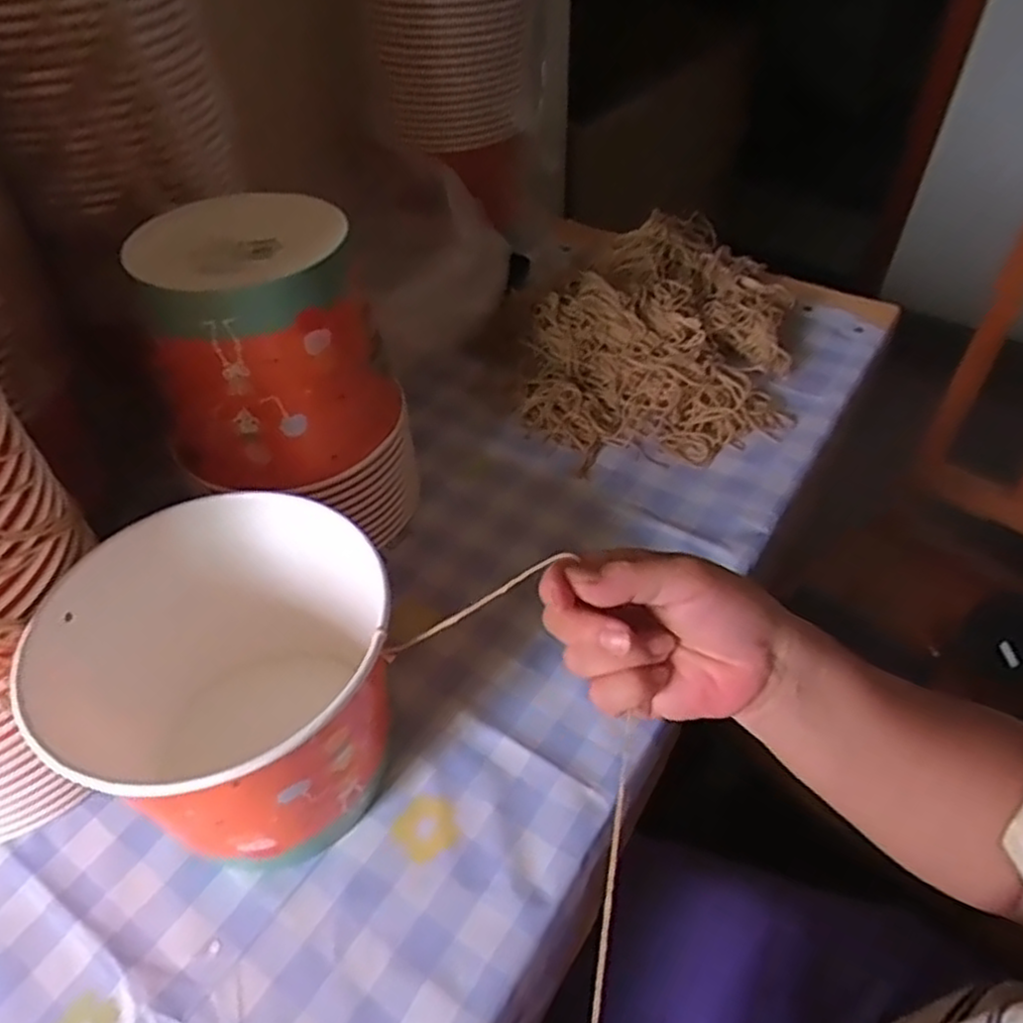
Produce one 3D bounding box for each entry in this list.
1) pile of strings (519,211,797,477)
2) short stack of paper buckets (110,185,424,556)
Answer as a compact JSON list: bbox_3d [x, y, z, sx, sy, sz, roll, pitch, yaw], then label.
[{"bbox_3d":[0.147,-0.179,0.694,0.222,0.070,0.316,8,47,11],"label":"pile of strings"},{"bbox_3d":[-0.147,-0.079,0.505,0.145,0.219,0.128,-10,46,-7],"label":"short stack of paper buckets"}]

